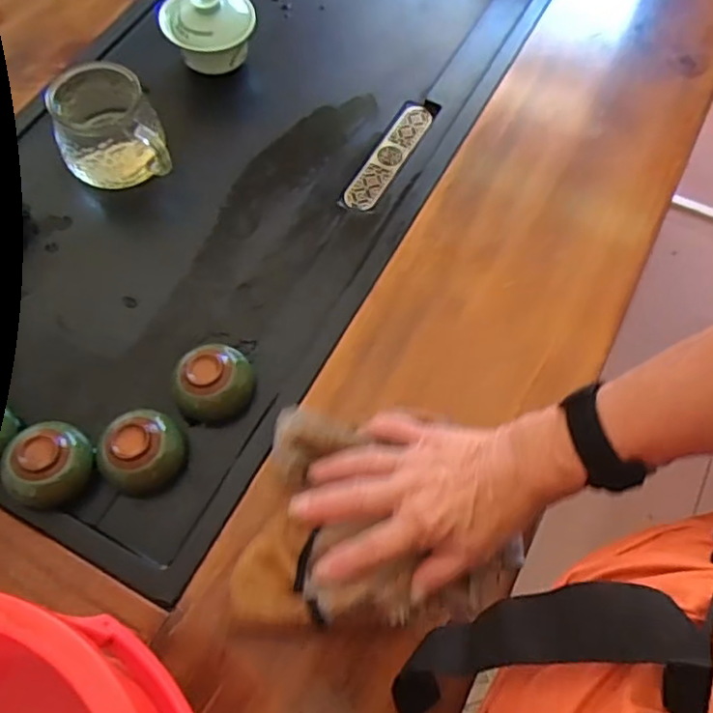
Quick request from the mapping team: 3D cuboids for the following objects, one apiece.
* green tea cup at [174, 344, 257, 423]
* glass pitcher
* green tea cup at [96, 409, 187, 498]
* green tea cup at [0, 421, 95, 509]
[{"bbox_3d":[-0.112,0.020,0.509,0.061,0.037,0.057,0,64,0],"label":"green tea cup"},{"bbox_3d":[-0.223,-0.198,0.585,0.093,0.085,0.086,-19,66,-9],"label":"glass pitcher"},{"bbox_3d":[-0.163,0.069,0.484,0.062,0.038,0.065,4,64,2],"label":"green tea cup"},{"bbox_3d":[-0.230,0.076,0.475,0.061,0.037,0.061,0,64,0],"label":"green tea cup"}]

